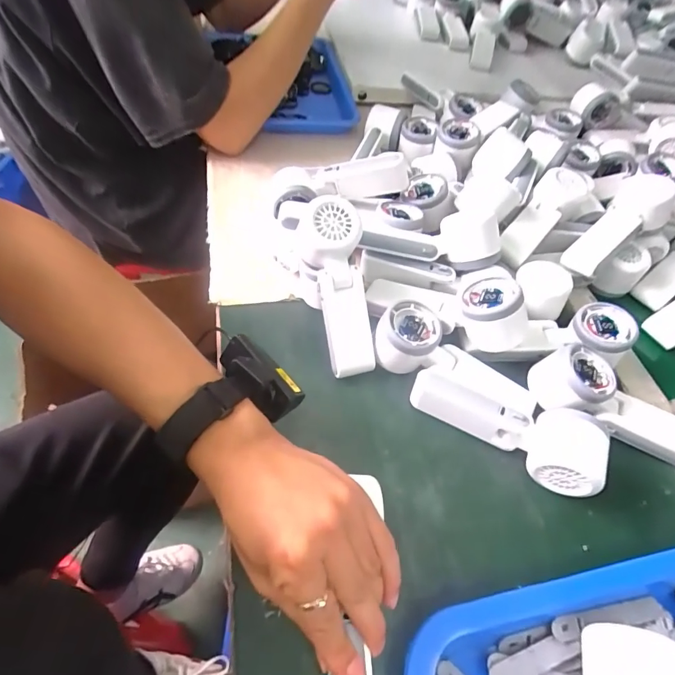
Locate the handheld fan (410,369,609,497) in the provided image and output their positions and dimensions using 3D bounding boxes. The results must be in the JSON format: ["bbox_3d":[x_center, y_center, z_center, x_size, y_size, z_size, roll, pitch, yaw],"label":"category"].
[{"bbox_3d":[0.150,0.071,0.388,0.166,0.058,0.058,32,55,15],"label":"handheld fan"}]

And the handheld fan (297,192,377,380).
[{"bbox_3d":[0.001,-0.045,0.416,0.049,0.038,0.164,-12,99,-13],"label":"handheld fan"}]

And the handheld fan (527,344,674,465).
[{"bbox_3d":[0.264,0.067,0.407,0.166,0.045,0.060,29,55,1],"label":"handheld fan"}]

